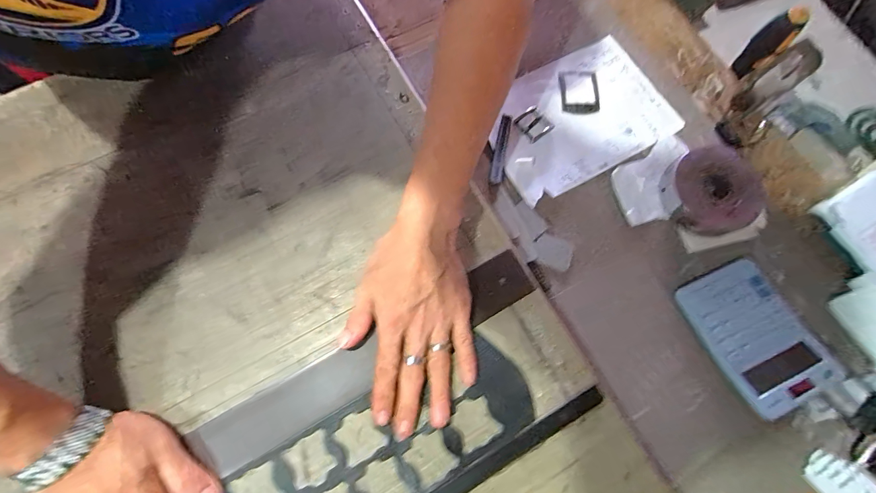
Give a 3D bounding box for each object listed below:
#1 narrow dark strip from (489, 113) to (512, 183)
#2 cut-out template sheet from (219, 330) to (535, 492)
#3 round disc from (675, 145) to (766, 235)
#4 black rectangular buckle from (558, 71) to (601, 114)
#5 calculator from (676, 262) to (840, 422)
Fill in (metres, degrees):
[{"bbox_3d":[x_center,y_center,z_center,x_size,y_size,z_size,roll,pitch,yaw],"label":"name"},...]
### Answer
[{"bbox_3d":[0.069,-0.106,0.413,0.013,0.004,0.082,12,76,3],"label":"narrow dark strip"},{"bbox_3d":[-0.088,0.199,0.321,0.361,0.009,0.095,-29,78,-9],"label":"cut-out template sheet"},{"bbox_3d":[0.290,-0.061,0.386,0.080,0.029,0.091,1,75,0],"label":"round disc"},{"bbox_3d":[0.161,-0.178,0.430,0.044,0.004,0.058,-1,75,-1],"label":"black rectangular buckle"},{"bbox_3d":[0.303,0.086,0.358,0.092,0.026,0.136,-24,77,-6],"label":"calculator"}]

